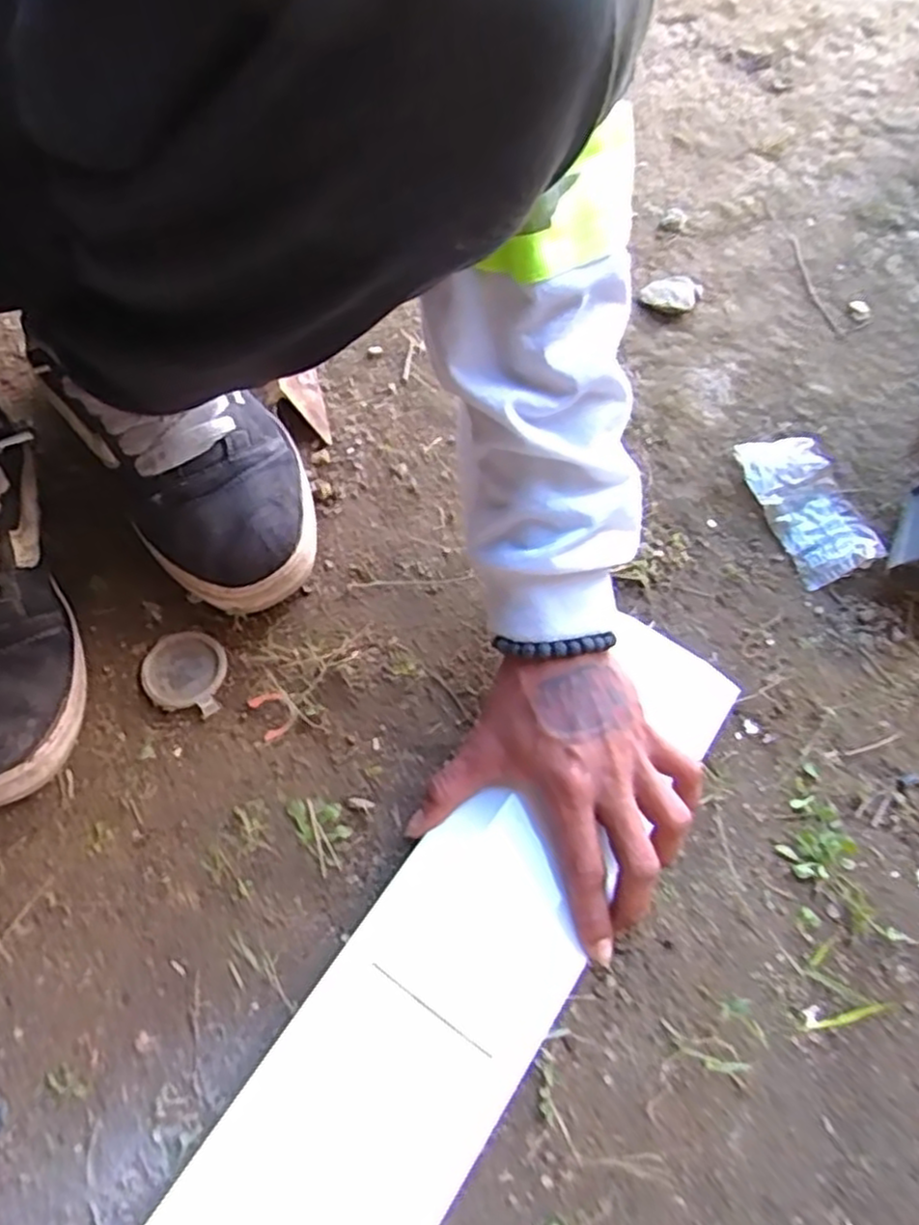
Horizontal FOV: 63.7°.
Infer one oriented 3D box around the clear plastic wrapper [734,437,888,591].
[{"bbox_3d":[0.232,-0.072,0.494,0.055,0.012,0.104,-21,76,1],"label":"clear plastic wrapper"}]

